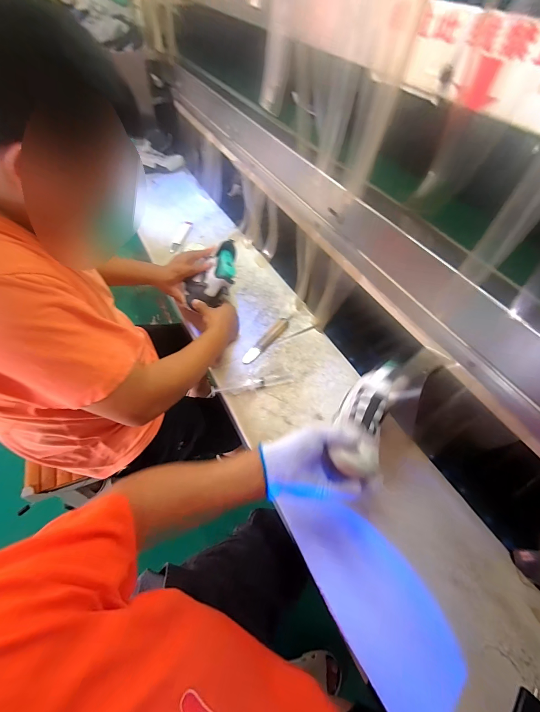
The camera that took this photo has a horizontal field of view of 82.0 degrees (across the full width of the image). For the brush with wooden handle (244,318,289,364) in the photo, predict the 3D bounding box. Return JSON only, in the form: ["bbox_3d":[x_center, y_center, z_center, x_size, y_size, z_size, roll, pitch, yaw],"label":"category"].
[{"bbox_3d":[-0.008,-0.039,0.755,0.032,0.015,0.164,33,59,19],"label":"brush with wooden handle"}]

